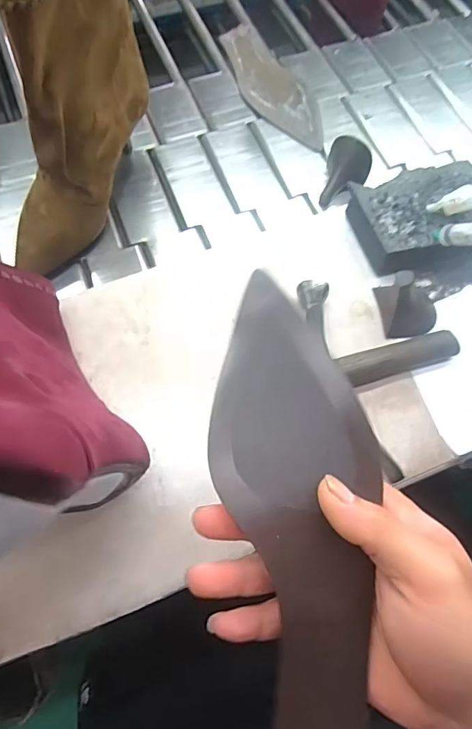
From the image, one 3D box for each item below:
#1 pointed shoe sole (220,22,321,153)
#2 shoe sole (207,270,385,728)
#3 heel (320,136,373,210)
[{"bbox_3d":[0.041,-0.355,0.608,0.076,0.014,0.237,-28,69,-14],"label":"pointed shoe sole"},{"bbox_3d":[0.033,0.075,0.241,0.079,0.015,0.241,-7,81,-6],"label":"shoe sole"},{"bbox_3d":[0.122,-0.210,0.526,0.045,0.045,0.057,11,65,3],"label":"heel"}]

